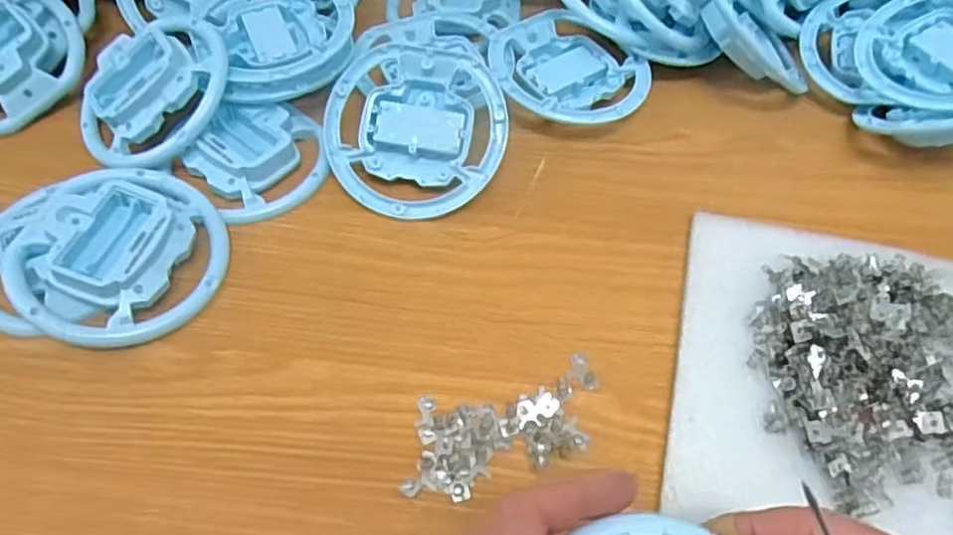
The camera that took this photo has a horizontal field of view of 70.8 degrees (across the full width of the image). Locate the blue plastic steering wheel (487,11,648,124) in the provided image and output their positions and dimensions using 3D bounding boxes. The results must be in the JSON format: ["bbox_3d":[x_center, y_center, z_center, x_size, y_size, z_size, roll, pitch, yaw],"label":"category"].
[{"bbox_3d":[0.056,-0.127,0.434,0.099,0.023,0.088,35,63,19],"label":"blue plastic steering wheel"}]

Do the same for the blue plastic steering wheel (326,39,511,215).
[{"bbox_3d":[-0.035,-0.080,0.395,0.102,0.017,0.101,-6,84,3],"label":"blue plastic steering wheel"}]

